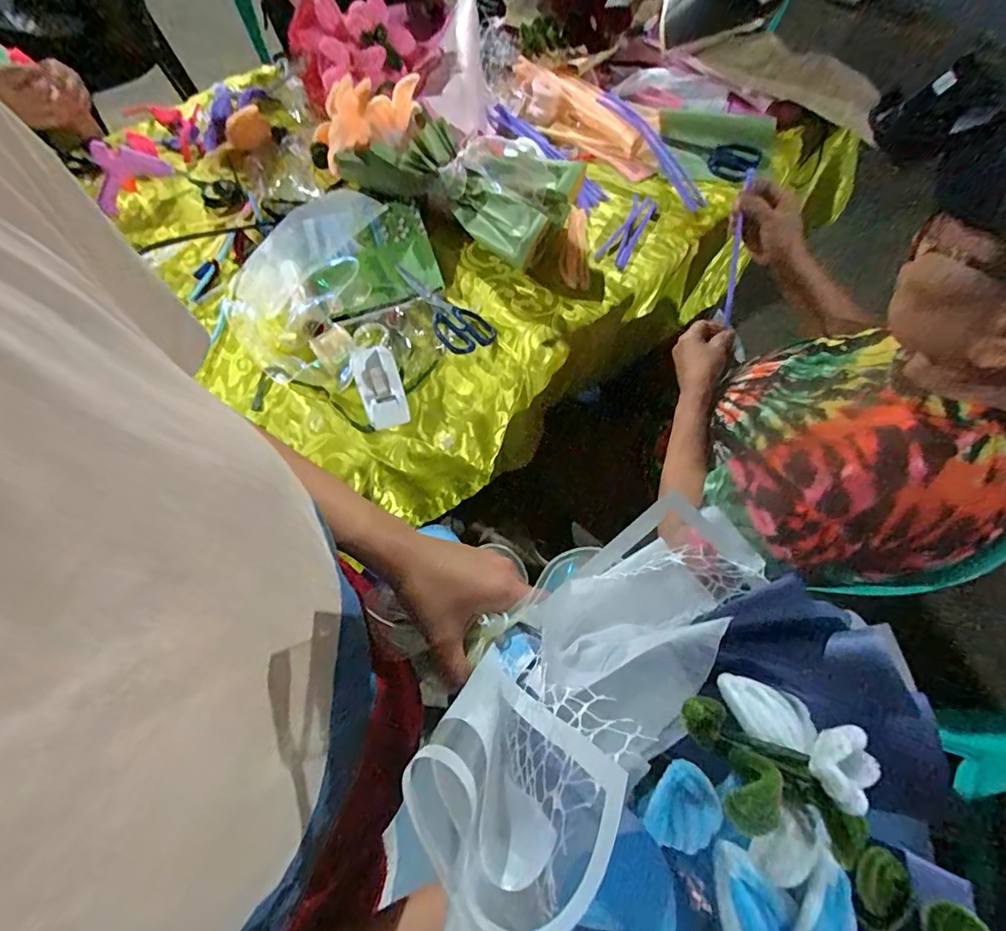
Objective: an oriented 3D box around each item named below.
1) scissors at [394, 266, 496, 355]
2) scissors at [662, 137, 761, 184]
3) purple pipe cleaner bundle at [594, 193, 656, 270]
[{"bbox_3d":[-0.082,-0.220,0.693,0.071,0.025,0.169,-33,67,-13],"label":"scissors"},{"bbox_3d":[0.352,-0.533,0.861,0.159,0.019,0.094,31,69,16],"label":"scissors"},{"bbox_3d":[0.193,-0.367,0.793,0.050,0.018,0.159,23,67,13],"label":"purple pipe cleaner bundle"}]

